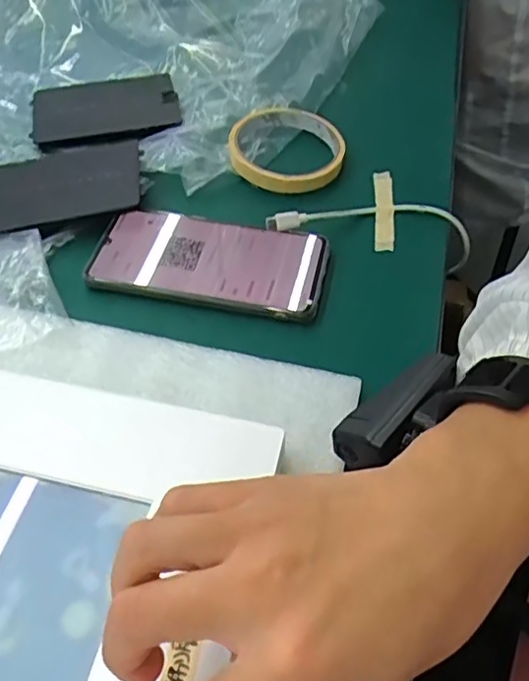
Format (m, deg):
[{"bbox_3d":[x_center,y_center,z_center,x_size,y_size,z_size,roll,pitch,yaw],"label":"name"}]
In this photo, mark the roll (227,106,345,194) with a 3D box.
[{"bbox_3d":[0.017,-0.151,0.454,0.086,0.016,0.094,-1,52,2],"label":"roll"}]

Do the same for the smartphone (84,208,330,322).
[{"bbox_3d":[-0.036,-0.054,0.385,0.149,0.015,0.074,10,53,10],"label":"smartphone"}]

